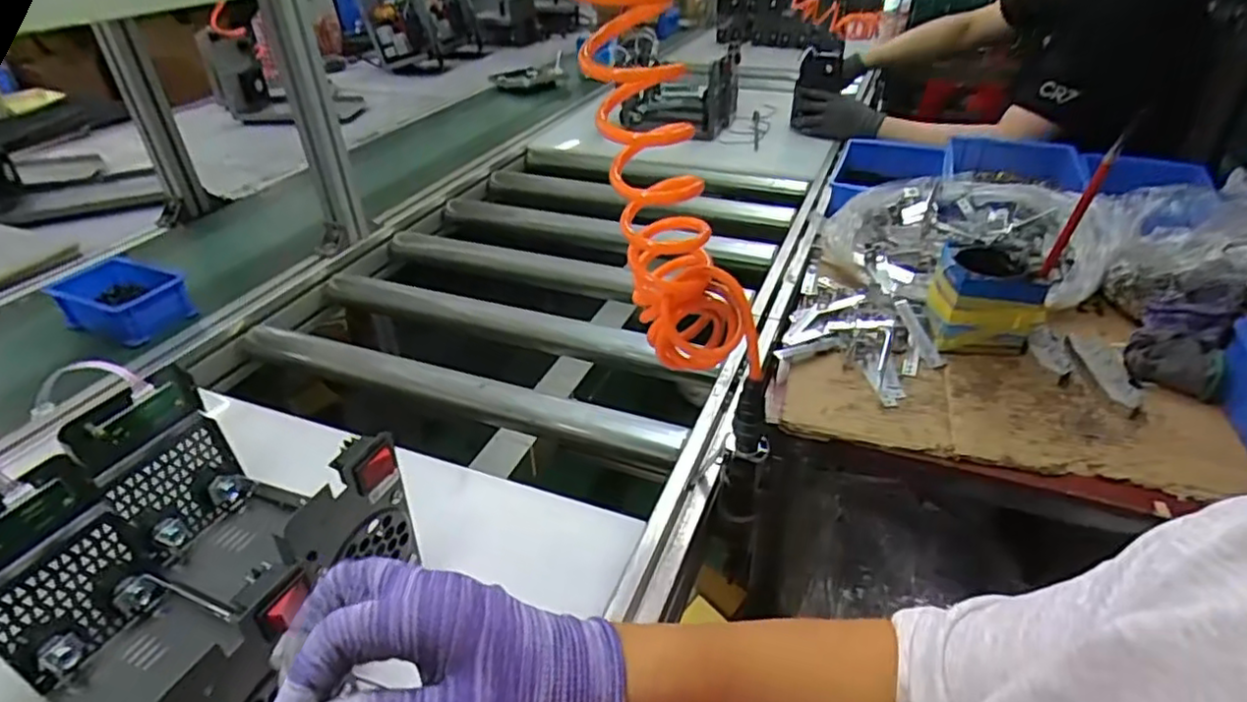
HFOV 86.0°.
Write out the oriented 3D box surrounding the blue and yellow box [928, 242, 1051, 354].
[{"bbox_3d":[0.435,-0.060,0.809,0.115,0.105,0.089,9,37,13],"label":"blue and yellow box"}]

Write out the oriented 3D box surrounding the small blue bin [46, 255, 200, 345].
[{"bbox_3d":[-0.639,-0.064,0.853,0.139,0.058,0.107,18,40,24],"label":"small blue bin"}]

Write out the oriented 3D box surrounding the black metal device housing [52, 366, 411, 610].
[{"bbox_3d":[-0.266,0.118,0.502,0.220,0.156,0.090,13,38,18],"label":"black metal device housing"}]

